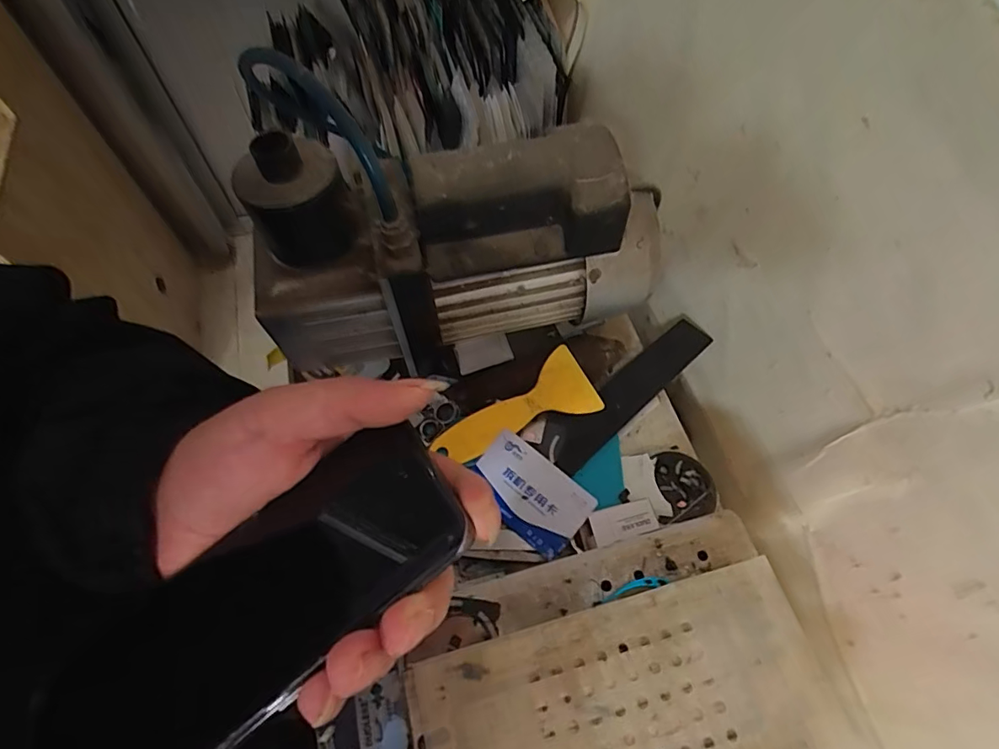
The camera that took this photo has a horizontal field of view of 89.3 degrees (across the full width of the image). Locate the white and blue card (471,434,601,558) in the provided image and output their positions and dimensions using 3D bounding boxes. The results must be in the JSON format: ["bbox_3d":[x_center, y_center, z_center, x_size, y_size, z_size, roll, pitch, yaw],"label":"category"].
[{"bbox_3d":[0.021,0.084,0.363,0.085,0.006,0.053,38,74,20],"label":"white and blue card"}]

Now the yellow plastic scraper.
[{"bbox_3d":[0.009,0.029,0.386,0.124,0.008,0.053,-27,66,-1],"label":"yellow plastic scraper"}]

